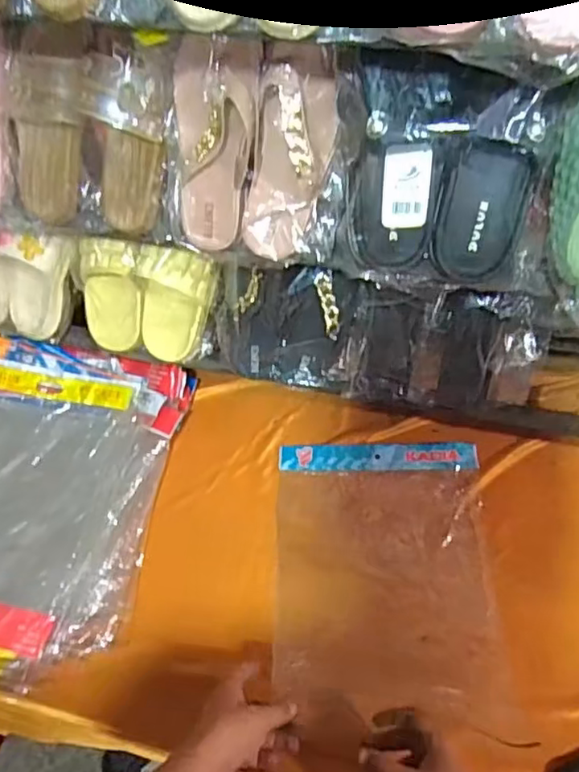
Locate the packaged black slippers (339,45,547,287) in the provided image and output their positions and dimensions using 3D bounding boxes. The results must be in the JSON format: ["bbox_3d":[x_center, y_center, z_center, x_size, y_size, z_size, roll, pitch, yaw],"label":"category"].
[{"bbox_3d":[0.161,-0.197,0.583,0.214,0.215,0.080,6,30,7],"label":"packaged black slippers"}]

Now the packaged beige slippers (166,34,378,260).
[{"bbox_3d":[-0.033,-0.239,0.623,0.214,0.209,0.047,16,27,14],"label":"packaged beige slippers"}]

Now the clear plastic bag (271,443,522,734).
[{"bbox_3d":[0.126,0.246,0.810,0.286,0.025,0.369,0,56,4],"label":"clear plastic bag"}]

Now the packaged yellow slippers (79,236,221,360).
[{"bbox_3d":[-0.204,-0.121,0.851,0.199,0.177,0.080,6,27,7],"label":"packaged yellow slippers"}]

